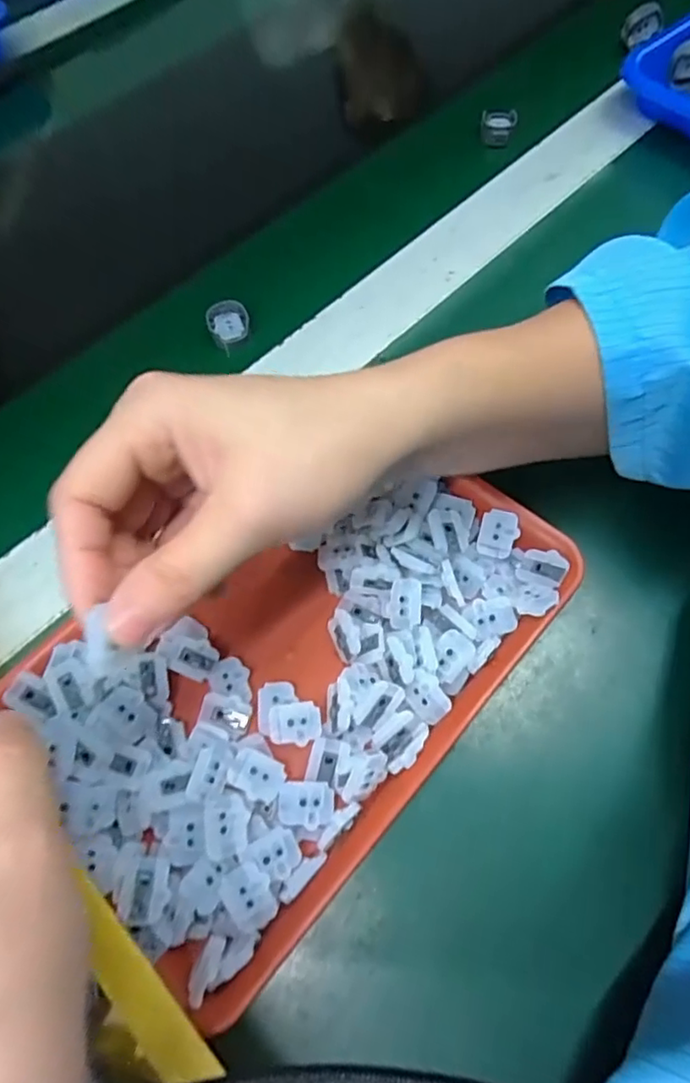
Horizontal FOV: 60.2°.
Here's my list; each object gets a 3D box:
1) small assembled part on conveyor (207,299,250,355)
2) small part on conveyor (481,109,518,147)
[{"bbox_3d":[-0.074,-0.139,0.380,0.026,0.013,0.029,-20,66,-6],"label":"small assembled part on conveyor"},{"bbox_3d":[0.118,-0.320,0.459,0.026,0.018,0.026,12,67,9],"label":"small part on conveyor"}]

